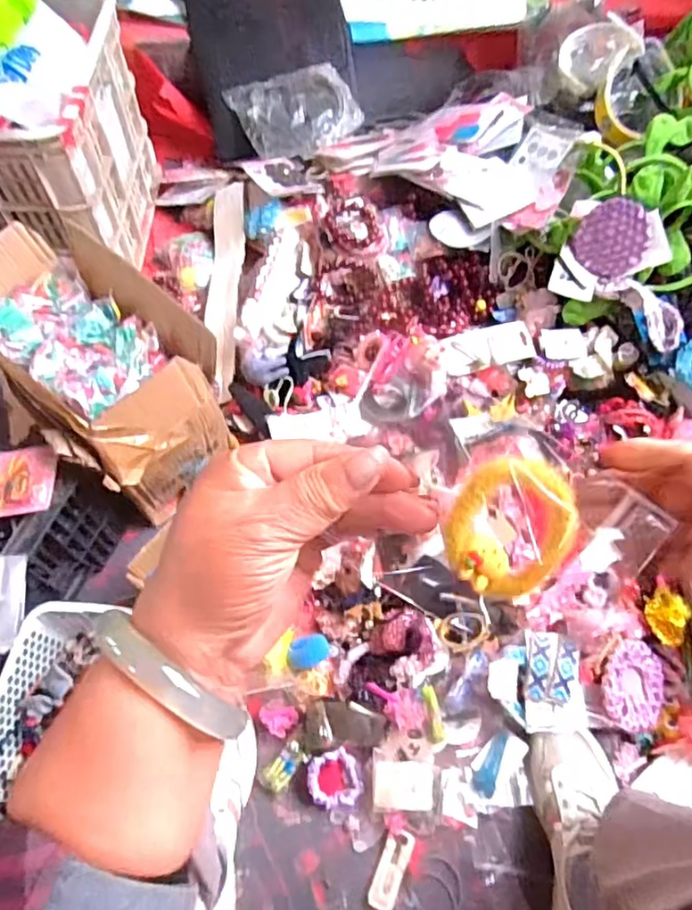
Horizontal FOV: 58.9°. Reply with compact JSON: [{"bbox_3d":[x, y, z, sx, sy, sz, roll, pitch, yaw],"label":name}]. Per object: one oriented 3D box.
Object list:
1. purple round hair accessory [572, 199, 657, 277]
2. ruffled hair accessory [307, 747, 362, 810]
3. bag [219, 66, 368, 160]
[{"bbox_3d":[0.365,-0.294,0.835,0.098,0.098,0.012,39,33,-9],"label":"purple round hair accessory"},{"bbox_3d":[-0.013,0.363,0.686,0.058,0.022,0.055,-15,64,-8],"label":"ruffled hair accessory"},{"bbox_3d":[-0.087,-0.601,1.067,0.187,0.063,0.176,-25,66,-13],"label":"bag"}]

